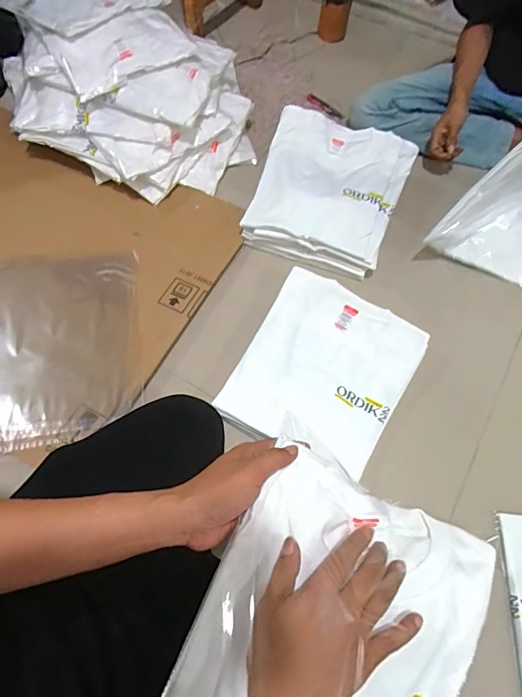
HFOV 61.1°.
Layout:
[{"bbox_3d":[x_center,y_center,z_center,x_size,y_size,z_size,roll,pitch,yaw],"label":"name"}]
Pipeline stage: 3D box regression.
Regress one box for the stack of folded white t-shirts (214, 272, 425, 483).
[{"bbox_3d":[0.120,0.040,0.826,0.295,0.056,0.319,26,67,10],"label":"stack of folded white t-shirts"}]

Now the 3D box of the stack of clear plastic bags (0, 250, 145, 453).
[{"bbox_3d":[-0.398,-0.017,0.847,0.319,0.031,0.411,-6,65,-5],"label":"stack of clear plastic bags"}]

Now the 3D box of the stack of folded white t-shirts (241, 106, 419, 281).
[{"bbox_3d":[0.149,-0.347,0.978,0.307,0.103,0.331,18,66,6],"label":"stack of folded white t-shirts"}]

